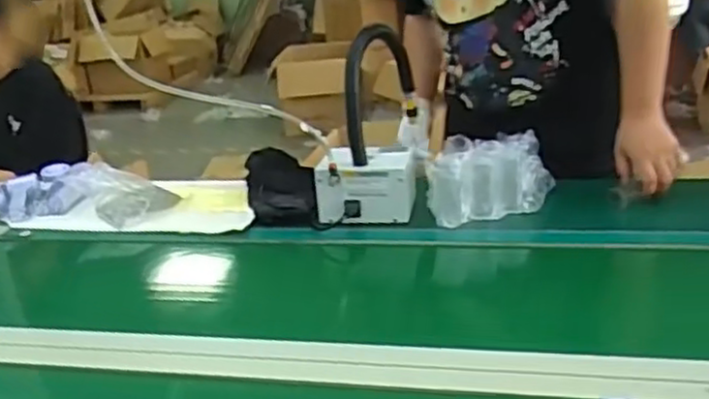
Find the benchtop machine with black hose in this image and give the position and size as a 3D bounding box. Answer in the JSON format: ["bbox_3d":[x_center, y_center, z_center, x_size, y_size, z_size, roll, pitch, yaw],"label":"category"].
[{"bbox_3d":[0.025,-0.156,1.359,0.183,0.309,0.309,-3,23,7],"label":"benchtop machine with black hose"}]

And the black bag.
[{"bbox_3d":[-0.143,-0.020,1.407,0.123,0.098,0.214,-9,23,-7],"label":"black bag"}]

